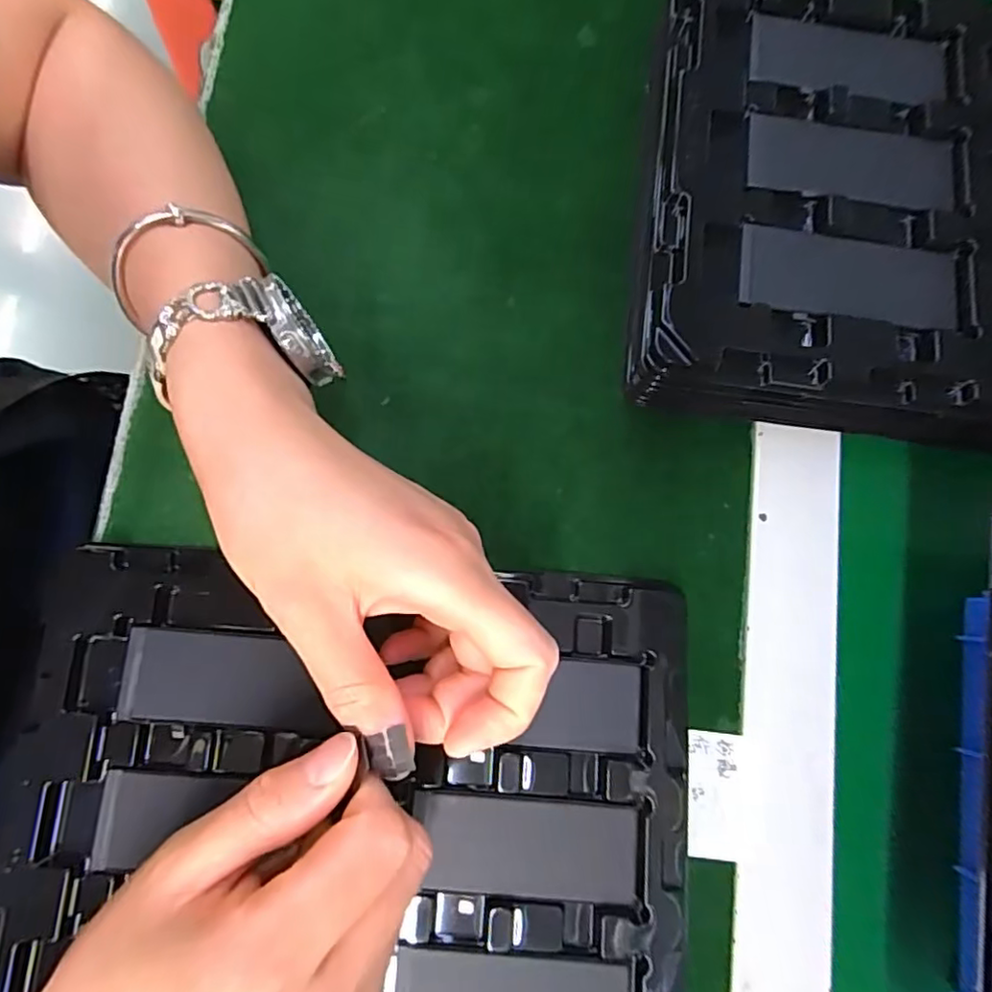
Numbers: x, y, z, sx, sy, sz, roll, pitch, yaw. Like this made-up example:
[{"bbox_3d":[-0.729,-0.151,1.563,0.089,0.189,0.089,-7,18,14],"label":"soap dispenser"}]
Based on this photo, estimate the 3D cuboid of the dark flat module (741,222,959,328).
[{"bbox_3d":[0.149,-0.093,0.257,0.092,0.006,0.037,8,79,1],"label":"dark flat module"}]

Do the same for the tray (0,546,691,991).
[{"bbox_3d":[-0.059,0.138,0.247,0.273,0.012,0.218,3,79,0],"label":"tray"}]

